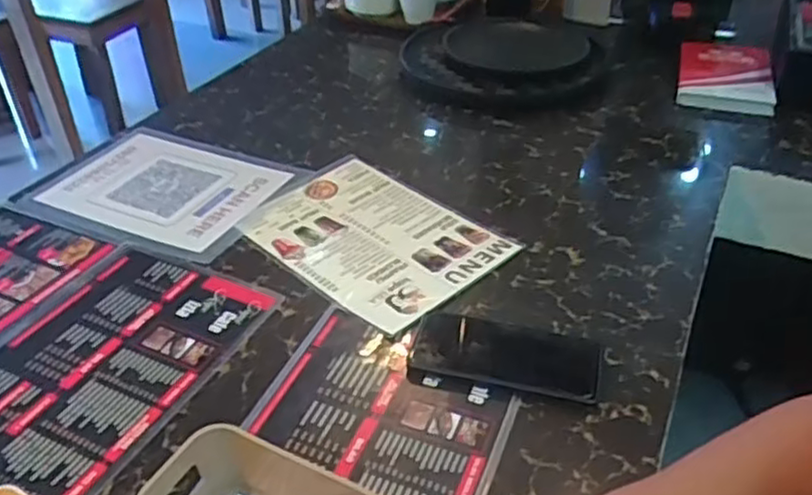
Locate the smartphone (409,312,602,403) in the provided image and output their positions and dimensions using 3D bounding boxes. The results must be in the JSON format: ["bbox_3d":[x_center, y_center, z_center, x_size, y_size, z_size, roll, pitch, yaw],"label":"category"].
[{"bbox_3d":[0.094,0.095,0.651,0.166,0.015,0.080,13,37,8],"label":"smartphone"}]

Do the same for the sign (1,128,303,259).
[{"bbox_3d":[-0.327,-0.085,0.935,0.338,0.009,0.245,14,37,23],"label":"sign"}]

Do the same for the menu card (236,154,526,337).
[{"bbox_3d":[-0.040,-0.017,0.829,0.214,0.008,0.305,-30,43,-34],"label":"menu card"}]

